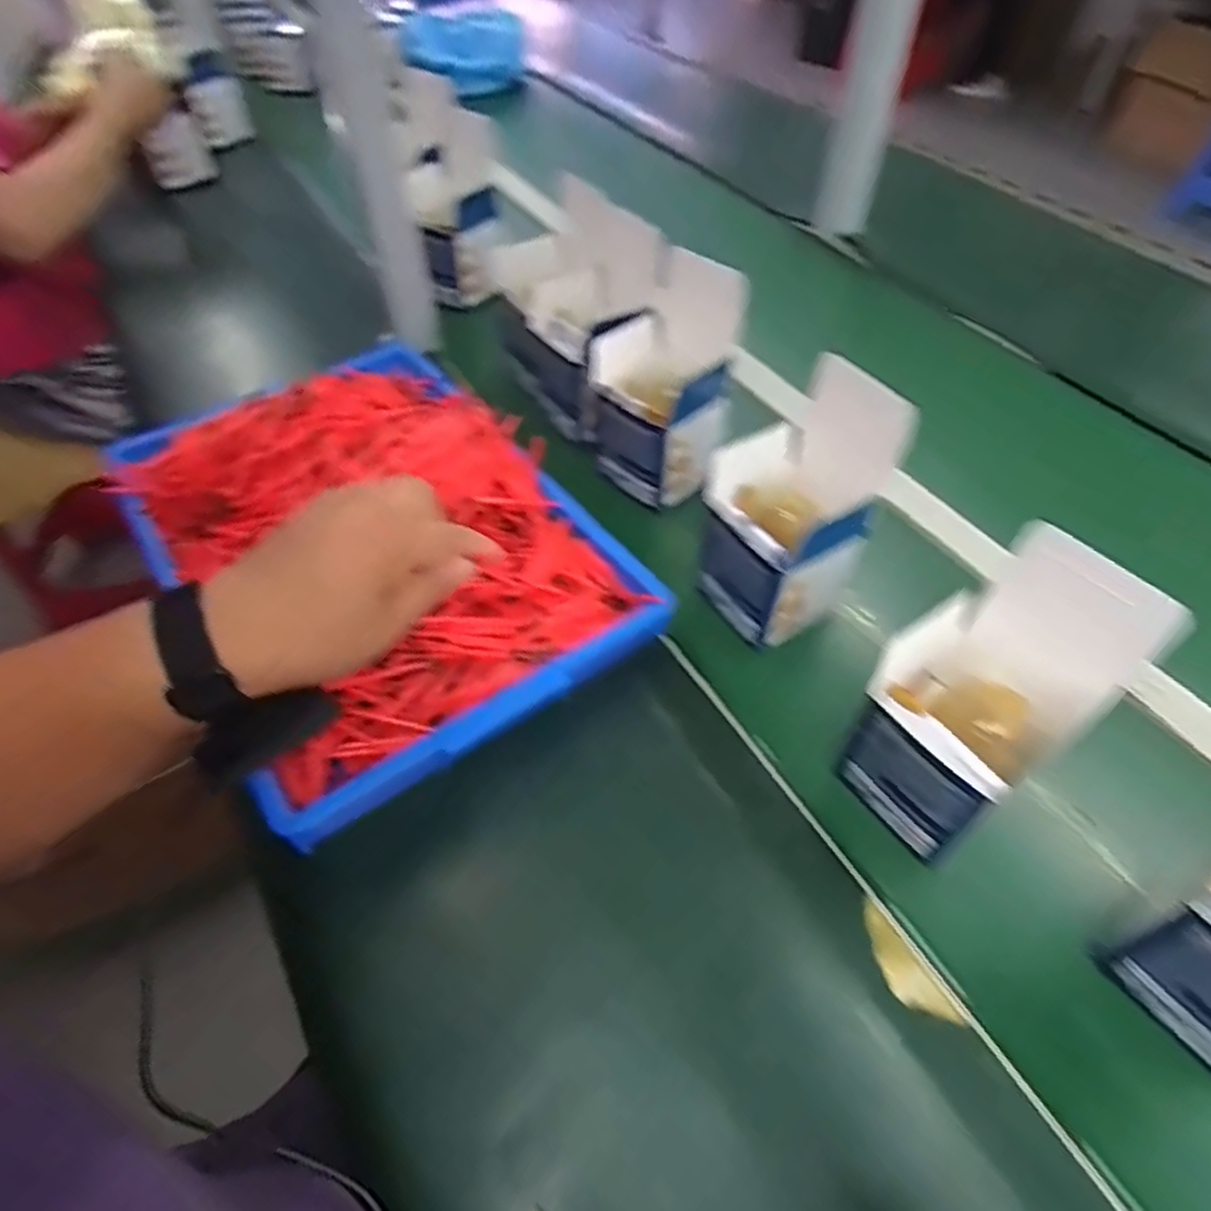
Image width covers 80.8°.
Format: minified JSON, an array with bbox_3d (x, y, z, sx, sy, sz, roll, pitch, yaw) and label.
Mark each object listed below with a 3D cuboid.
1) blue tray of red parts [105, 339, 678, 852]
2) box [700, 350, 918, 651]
[{"bbox_3d":[-0.183,-0.064,0.538,0.284,0.064,0.406,-31,57,-22],"label":"blue tray of red parts"},{"bbox_3d":[0.127,-0.068,0.496,0.097,0.163,0.096,-28,56,-20],"label":"box"}]

